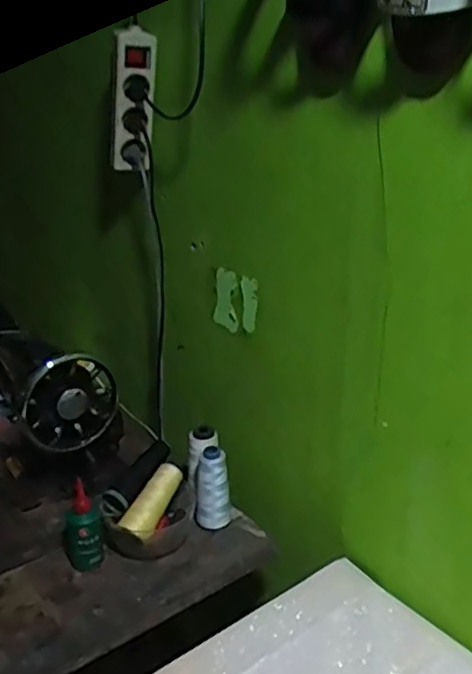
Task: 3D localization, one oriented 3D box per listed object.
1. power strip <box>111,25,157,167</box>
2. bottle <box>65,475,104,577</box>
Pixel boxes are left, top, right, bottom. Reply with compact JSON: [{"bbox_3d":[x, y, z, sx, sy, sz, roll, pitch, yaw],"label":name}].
[{"bbox_3d":[-0.134,-0.304,0.872,0.060,0.185,0.054,-14,44,-27],"label":"power strip"},{"bbox_3d":[-0.188,0.238,0.817,0.038,0.111,0.036,1,21,9],"label":"bottle"}]

